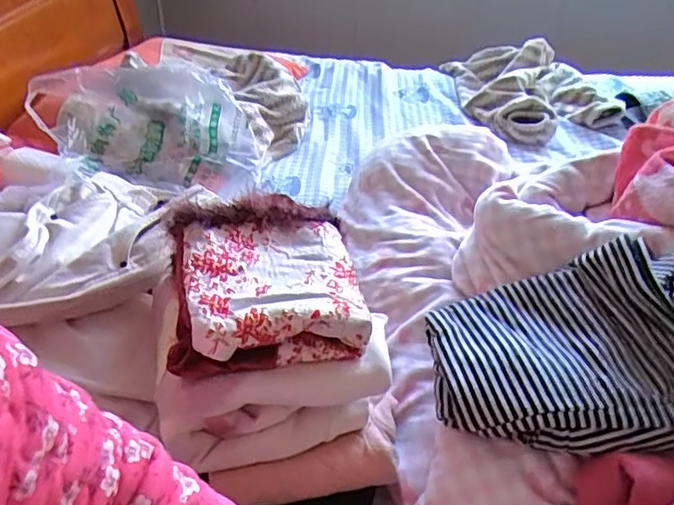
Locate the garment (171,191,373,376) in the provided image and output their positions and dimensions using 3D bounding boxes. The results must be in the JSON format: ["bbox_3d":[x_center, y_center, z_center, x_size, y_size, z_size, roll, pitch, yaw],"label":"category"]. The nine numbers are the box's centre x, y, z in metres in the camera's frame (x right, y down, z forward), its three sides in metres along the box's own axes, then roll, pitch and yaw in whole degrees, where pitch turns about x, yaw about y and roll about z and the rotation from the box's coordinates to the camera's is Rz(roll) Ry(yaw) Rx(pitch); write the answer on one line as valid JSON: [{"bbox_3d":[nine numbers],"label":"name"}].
[{"bbox_3d":[-0.073,0.030,0.614,0.192,0.078,0.210,-6,38,-10],"label":"garment"}]

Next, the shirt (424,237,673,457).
[{"bbox_3d":[0.252,0.093,0.628,0.300,0.093,0.220,0,41,12],"label":"shirt"}]

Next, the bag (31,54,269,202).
[{"bbox_3d":[-0.370,-0.268,1.199,0.464,0.140,0.319,7,38,7],"label":"bag"}]

